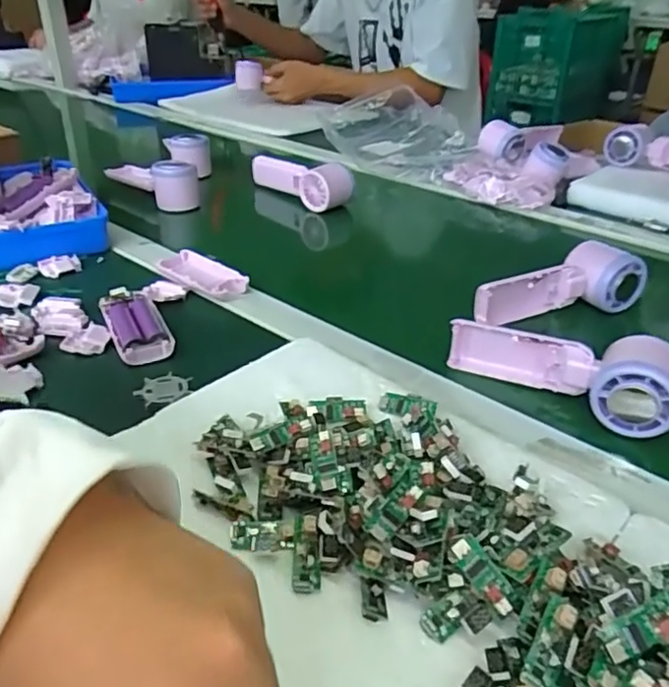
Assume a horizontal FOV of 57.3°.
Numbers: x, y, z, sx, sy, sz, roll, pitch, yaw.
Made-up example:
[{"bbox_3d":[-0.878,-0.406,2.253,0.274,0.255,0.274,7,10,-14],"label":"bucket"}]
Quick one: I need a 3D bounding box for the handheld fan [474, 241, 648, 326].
[{"bbox_3d":[0.204,-0.057,0.567,0.163,0.059,0.038,-6,33,-10],"label":"handheld fan"}]

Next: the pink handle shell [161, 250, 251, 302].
[{"bbox_3d":[-0.131,-0.069,0.609,0.096,0.012,0.046,23,39,32],"label":"pink handle shell"}]

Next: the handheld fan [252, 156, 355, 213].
[{"bbox_3d":[-0.048,-0.233,0.854,0.050,0.053,0.180,-21,38,-30],"label":"handheld fan"}]

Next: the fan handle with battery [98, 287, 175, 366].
[{"bbox_3d":[-0.170,-0.019,0.525,0.046,0.018,0.102,-14,35,-22],"label":"fan handle with battery"}]

